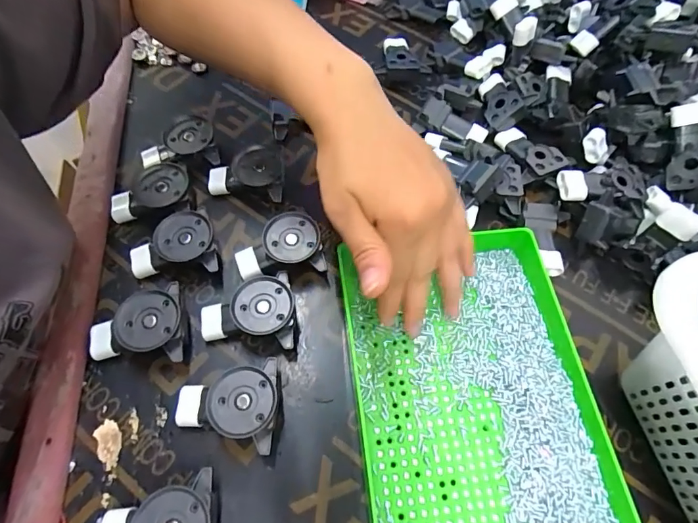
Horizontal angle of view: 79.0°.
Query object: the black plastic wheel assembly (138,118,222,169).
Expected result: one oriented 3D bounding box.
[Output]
[{"bbox_3d":[-0.145,-0.101,0.370,0.067,0.030,0.037,3,62,-1],"label":"black plastic wheel assembly"}]

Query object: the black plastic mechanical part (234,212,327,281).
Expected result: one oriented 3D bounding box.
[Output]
[{"bbox_3d":[-0.054,-0.010,0.331,0.065,0.030,0.043,-4,63,-4],"label":"black plastic mechanical part"}]

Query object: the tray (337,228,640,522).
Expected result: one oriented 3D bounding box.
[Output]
[{"bbox_3d":[0.081,0.102,0.274,0.151,0.029,0.244,-6,63,-5],"label":"tray"}]

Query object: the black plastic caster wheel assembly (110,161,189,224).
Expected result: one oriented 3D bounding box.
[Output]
[{"bbox_3d":[-0.162,-0.056,0.348,0.063,0.027,0.040,-3,62,-4],"label":"black plastic caster wheel assembly"}]

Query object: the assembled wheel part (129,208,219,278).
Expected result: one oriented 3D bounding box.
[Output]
[{"bbox_3d":[-0.135,-0.010,0.328,0.066,0.031,0.043,-4,63,-4],"label":"assembled wheel part"}]

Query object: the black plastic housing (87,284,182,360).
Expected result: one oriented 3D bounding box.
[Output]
[{"bbox_3d":[-0.149,0.044,0.298,0.064,0.031,0.054,-4,63,-4],"label":"black plastic housing"}]

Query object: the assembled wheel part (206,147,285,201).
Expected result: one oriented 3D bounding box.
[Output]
[{"bbox_3d":[-0.086,-0.074,0.360,0.065,0.035,0.038,12,63,4],"label":"assembled wheel part"}]

